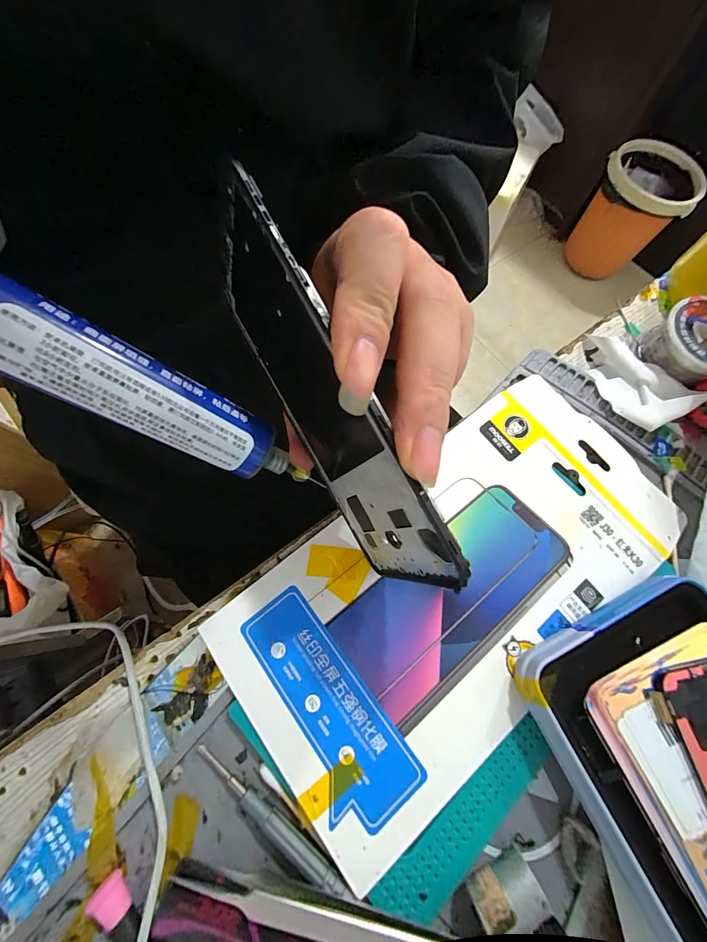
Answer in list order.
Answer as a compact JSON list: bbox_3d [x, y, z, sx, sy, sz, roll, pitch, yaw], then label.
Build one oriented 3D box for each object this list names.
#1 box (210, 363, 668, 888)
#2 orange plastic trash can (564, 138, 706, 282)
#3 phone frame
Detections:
[{"bbox_3d":[0.055,0.049,0.171,0.228,0.012,0.120,-38,77,-13],"label":"box"},{"bbox_3d":[0.871,-0.818,1.130,0.221,0.257,0.274,-39,78,-14],"label":"orange plastic trash can"},{"bbox_3d":[-0.012,-0.021,0.137,0.004,0.076,0.147,-30,90,-23],"label":"phone frame"}]

